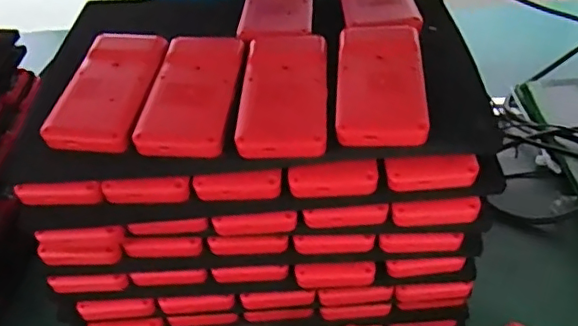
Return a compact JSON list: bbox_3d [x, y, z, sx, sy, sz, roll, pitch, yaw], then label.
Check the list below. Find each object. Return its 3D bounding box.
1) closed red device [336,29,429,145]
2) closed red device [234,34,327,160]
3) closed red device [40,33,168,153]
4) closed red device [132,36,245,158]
[{"bbox_3d":[0.067,-0.062,0.416,0.061,0.019,0.125,0,40,7],"label":"closed red device"},{"bbox_3d":[-0.004,-0.053,0.417,0.062,0.022,0.123,-1,40,5],"label":"closed red device"},{"bbox_3d":[-0.136,-0.058,0.429,0.063,0.023,0.121,2,40,9],"label":"closed red device"},{"bbox_3d":[-0.071,-0.054,0.424,0.062,0.023,0.116,1,40,8],"label":"closed red device"}]

